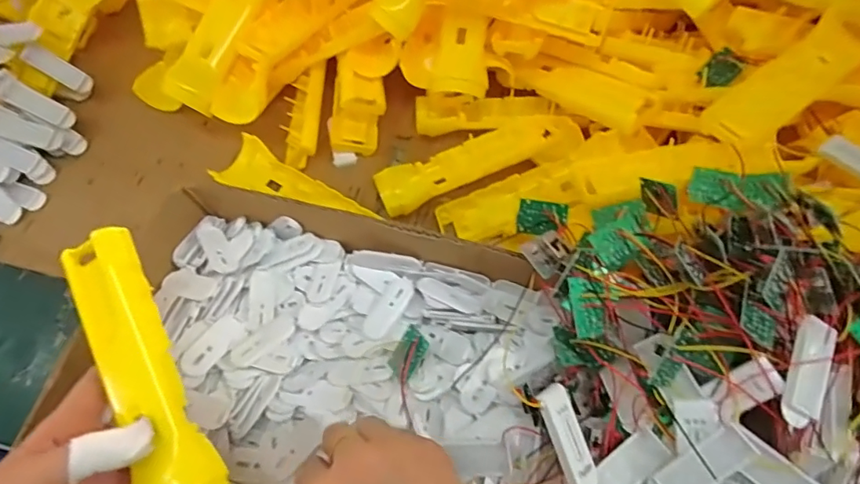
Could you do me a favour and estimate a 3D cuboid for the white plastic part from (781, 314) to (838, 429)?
[{"bbox_3d":[0.204,0.069,0.266,0.021,0.009,0.059,18,81,10],"label":"white plastic part"}]

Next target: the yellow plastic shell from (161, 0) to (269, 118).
[{"bbox_3d":[-0.181,-0.194,0.445,0.042,0.024,0.161,24,84,13],"label":"yellow plastic shell"}]

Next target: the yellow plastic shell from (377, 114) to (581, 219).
[{"bbox_3d":[0.047,-0.070,0.454,0.187,0.026,0.050,-20,64,-9],"label":"yellow plastic shell"}]

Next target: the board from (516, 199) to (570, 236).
[{"bbox_3d":[0.081,-0.017,0.360,0.035,0.006,0.025,9,100,19],"label":"board"}]

